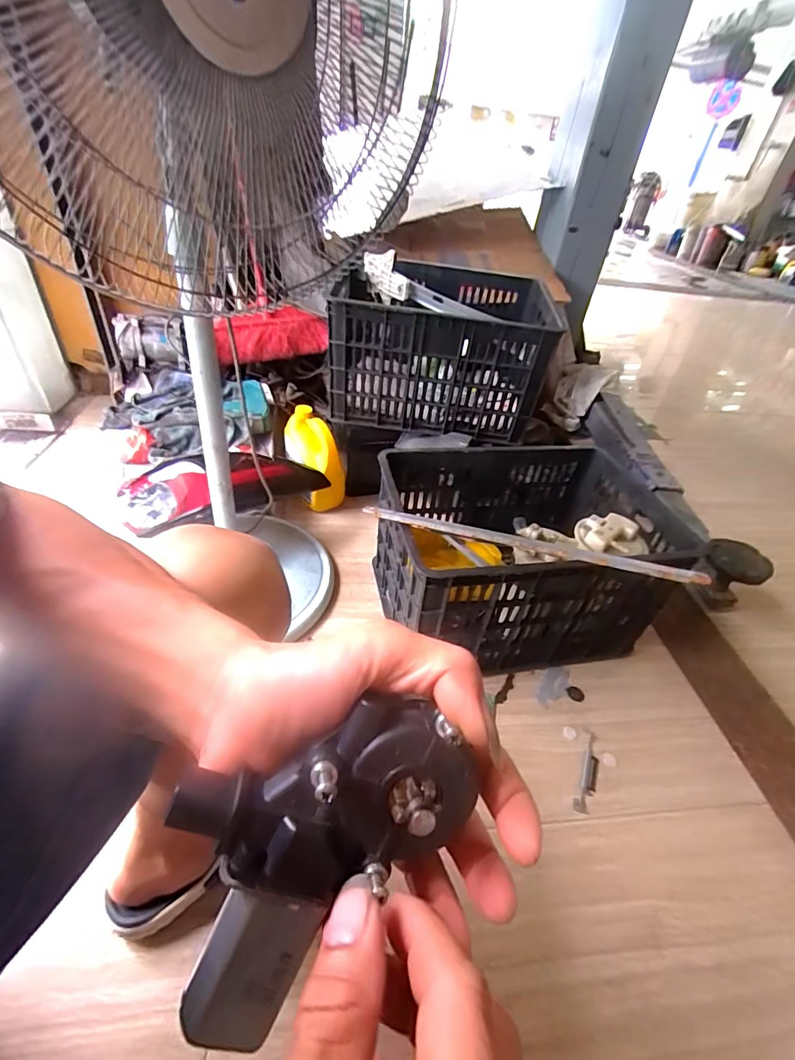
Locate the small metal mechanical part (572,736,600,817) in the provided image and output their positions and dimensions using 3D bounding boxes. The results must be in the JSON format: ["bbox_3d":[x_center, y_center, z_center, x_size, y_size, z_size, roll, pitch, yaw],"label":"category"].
[{"bbox_3d":[0.296,0.376,0.698,0.025,0.006,0.131,23,40,21],"label":"small metal mechanical part"}]

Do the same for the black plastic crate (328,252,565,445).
[{"bbox_3d":[0.095,-0.391,1.031,0.475,0.269,0.273,3,40,-4],"label":"black plastic crate"}]

